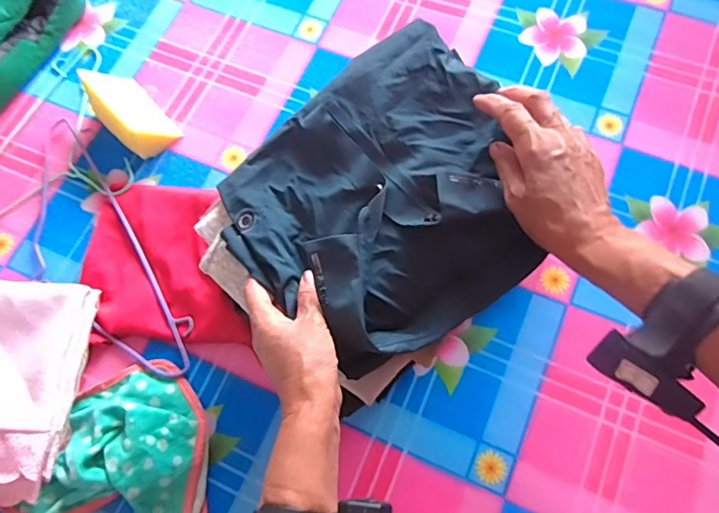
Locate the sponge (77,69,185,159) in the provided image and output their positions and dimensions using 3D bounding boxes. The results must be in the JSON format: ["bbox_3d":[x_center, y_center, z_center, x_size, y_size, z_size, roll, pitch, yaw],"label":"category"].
[{"bbox_3d":[-0.334,-0.212,0.753,0.076,0.059,0.139,-40,74,-10],"label":"sponge"}]

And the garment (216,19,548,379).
[{"bbox_3d":[0.026,-0.052,0.464,0.257,0.049,0.243,-39,74,-10],"label":"garment"}]

